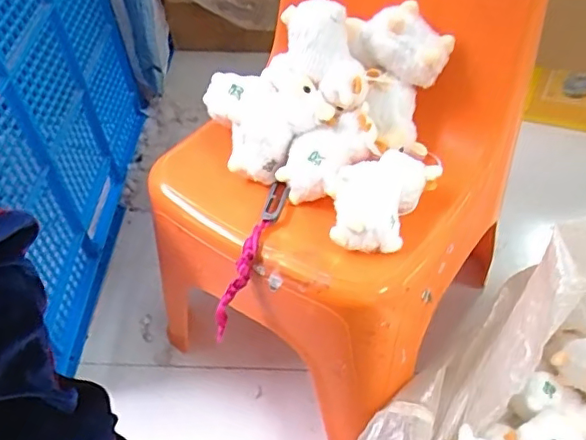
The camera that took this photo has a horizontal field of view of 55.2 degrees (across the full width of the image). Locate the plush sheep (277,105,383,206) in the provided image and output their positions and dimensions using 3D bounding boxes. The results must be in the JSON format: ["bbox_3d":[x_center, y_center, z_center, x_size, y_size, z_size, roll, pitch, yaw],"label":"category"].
[{"bbox_3d":[0.041,-0.068,0.610,0.112,0.055,0.067,-37,57,-25],"label":"plush sheep"}]

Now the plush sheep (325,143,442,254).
[{"bbox_3d":[0.083,-0.029,0.564,0.091,0.060,0.133,26,55,23],"label":"plush sheep"}]

